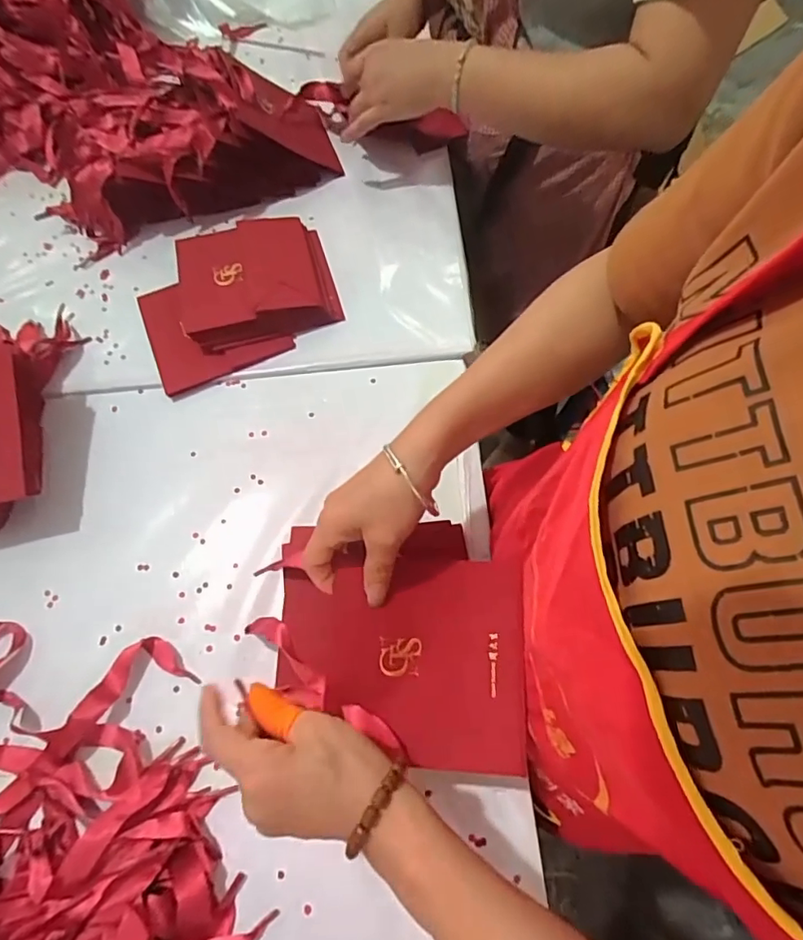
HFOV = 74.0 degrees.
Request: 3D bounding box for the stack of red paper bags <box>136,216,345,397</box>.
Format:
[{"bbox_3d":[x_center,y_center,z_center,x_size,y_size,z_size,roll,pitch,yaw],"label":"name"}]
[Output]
[{"bbox_3d":[-0.175,-0.190,0.565,0.208,0.041,0.168,-23,68,-7],"label":"stack of red paper bags"}]

